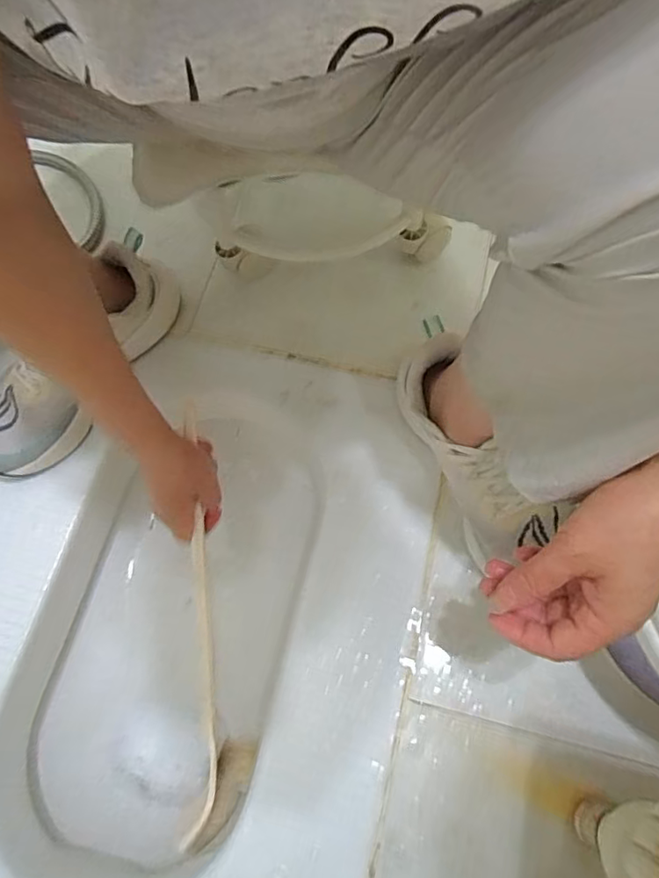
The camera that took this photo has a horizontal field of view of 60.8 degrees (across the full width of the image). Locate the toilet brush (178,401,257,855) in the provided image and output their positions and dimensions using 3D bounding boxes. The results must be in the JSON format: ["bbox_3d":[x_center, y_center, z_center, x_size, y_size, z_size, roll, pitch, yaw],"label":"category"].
[{"bbox_3d":[-0.107,0.164,0.502,0.059,0.033,0.385,-4,91,1],"label":"toilet brush"}]

